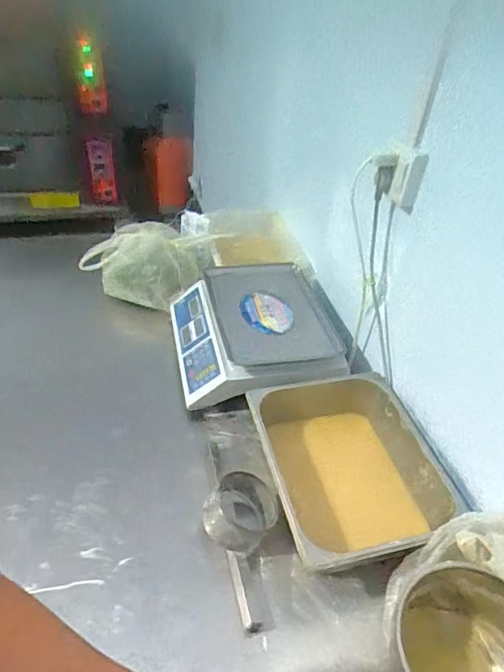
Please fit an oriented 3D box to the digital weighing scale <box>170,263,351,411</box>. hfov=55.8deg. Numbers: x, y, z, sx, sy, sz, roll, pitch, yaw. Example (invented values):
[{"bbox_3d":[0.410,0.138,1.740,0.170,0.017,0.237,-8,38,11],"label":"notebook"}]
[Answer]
[{"bbox_3d":[0.005,-0.009,1.024,0.323,0.110,0.357,-7,41,-13],"label":"digital weighing scale"}]

